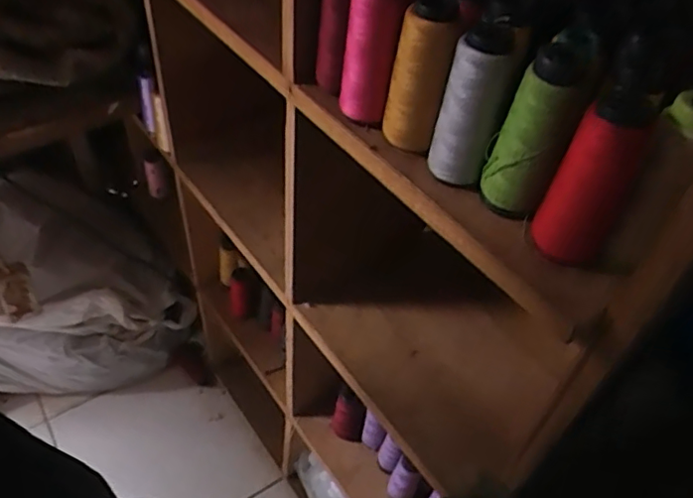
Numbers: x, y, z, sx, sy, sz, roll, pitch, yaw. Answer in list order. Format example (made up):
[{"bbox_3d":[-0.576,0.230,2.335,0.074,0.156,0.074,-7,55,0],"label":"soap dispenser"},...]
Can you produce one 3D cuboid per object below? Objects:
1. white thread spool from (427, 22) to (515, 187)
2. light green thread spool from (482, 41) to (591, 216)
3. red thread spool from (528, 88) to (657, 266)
[{"bbox_3d":[0.083,-0.097,0.392,0.039,0.108,0.037,13,47,6],"label":"white thread spool"},{"bbox_3d":[0.119,-0.075,0.372,0.042,0.110,0.035,18,48,11],"label":"light green thread spool"},{"bbox_3d":[0.152,-0.043,0.354,0.045,0.105,0.045,26,50,18],"label":"red thread spool"}]

